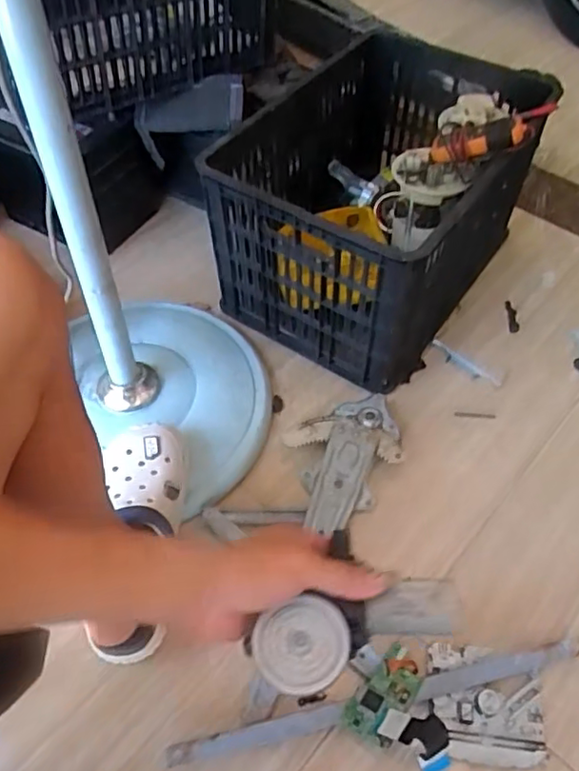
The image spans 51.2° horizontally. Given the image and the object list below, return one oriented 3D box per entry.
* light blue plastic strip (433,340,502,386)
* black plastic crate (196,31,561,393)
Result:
[{"bbox_3d":[0.272,-0.033,0.934,0.119,0.006,0.021,35,61,22],"label":"light blue plastic strip"},{"bbox_3d":[0.139,-0.317,0.969,0.387,0.274,0.529,29,59,19],"label":"black plastic crate"}]

